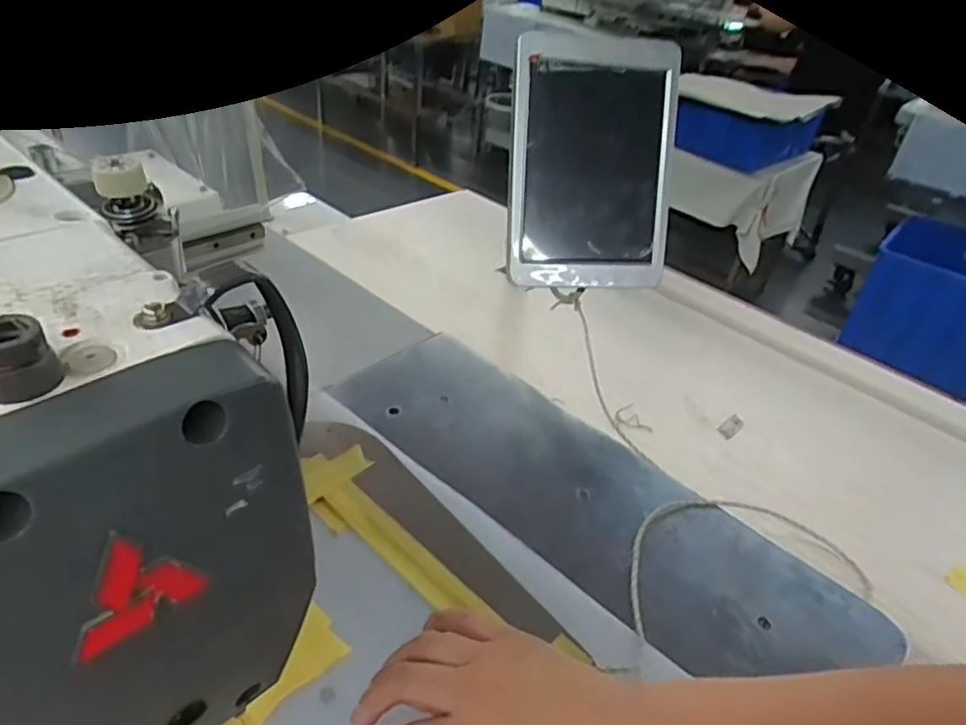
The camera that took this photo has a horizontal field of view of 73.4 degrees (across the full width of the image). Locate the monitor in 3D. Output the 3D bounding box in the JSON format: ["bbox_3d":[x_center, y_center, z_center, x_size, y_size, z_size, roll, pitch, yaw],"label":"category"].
[{"bbox_3d":[0.095,-0.171,0.568,0.142,0.207,0.022,0,16,-6],"label":"monitor"}]

